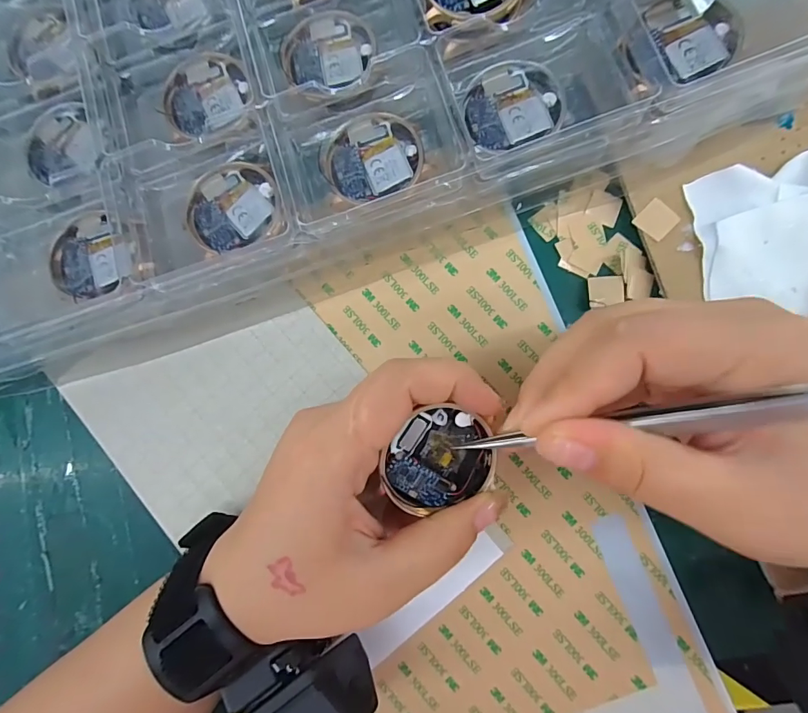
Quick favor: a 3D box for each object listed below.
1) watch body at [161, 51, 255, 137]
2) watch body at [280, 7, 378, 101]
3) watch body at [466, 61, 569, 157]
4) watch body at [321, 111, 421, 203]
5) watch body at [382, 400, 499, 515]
[{"bbox_3d":[-0.094,-0.126,0.206,0.043,0.011,0.042,0,86,5],"label":"watch body"},{"bbox_3d":[-0.035,-0.143,0.205,0.041,0.007,0.043,0,86,5],"label":"watch body"},{"bbox_3d":[0.048,-0.109,0.189,0.041,0.006,0.041,0,86,5],"label":"watch body"},{"bbox_3d":[-0.014,-0.090,0.196,0.042,0.007,0.039,0,86,5],"label":"watch body"},{"bbox_3d":[0.012,0.039,0.163,0.043,0.013,0.036,-17,100,-19],"label":"watch body"}]

